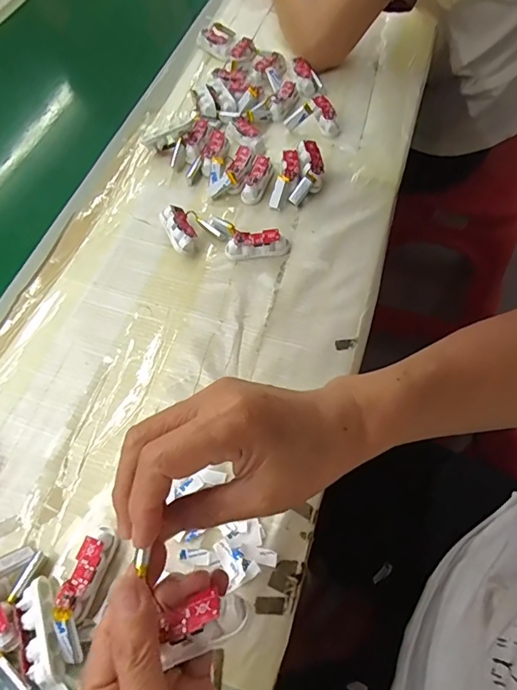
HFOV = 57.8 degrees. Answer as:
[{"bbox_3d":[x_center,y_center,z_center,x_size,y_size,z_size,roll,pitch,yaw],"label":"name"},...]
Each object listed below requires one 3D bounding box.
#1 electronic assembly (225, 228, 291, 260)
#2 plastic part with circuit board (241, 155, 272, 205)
[{"bbox_3d":[-0.001,-0.099,0.458,0.062,0.021,0.017,-6,60,-1],"label":"electronic assembly"},{"bbox_3d":[0.000,-0.177,0.502,0.021,0.024,0.054,17,62,12],"label":"plastic part with circuit board"}]

